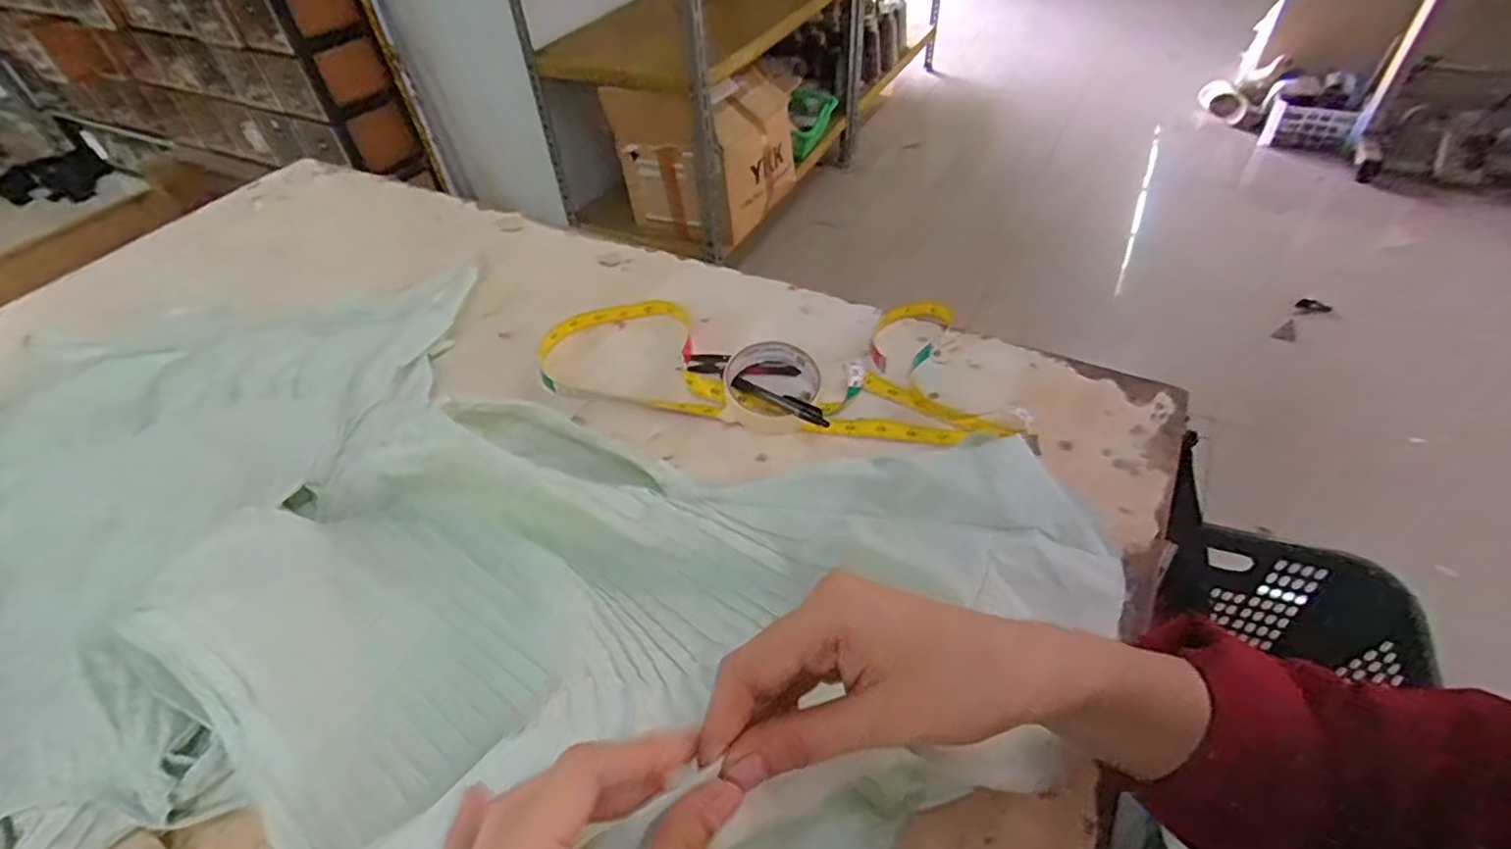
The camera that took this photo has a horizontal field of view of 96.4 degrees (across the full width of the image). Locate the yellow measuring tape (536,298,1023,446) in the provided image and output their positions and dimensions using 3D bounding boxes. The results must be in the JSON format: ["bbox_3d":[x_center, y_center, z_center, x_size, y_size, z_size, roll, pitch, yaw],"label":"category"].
[{"bbox_3d":[0.005,-0.065,0.629,0.430,0.027,0.186,6,47,9],"label":"yellow measuring tape"}]

